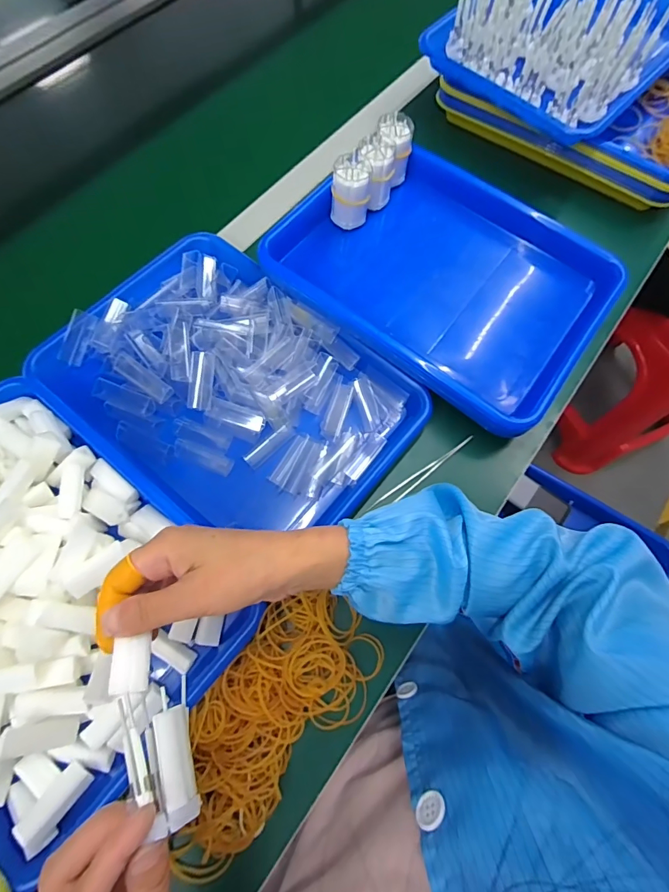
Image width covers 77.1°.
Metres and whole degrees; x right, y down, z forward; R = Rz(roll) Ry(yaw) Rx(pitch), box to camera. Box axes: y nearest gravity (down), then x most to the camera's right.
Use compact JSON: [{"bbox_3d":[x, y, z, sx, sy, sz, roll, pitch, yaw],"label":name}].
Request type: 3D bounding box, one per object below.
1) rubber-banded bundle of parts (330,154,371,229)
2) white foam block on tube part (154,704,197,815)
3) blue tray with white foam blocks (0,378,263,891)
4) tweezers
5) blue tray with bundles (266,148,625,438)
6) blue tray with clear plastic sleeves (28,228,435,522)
[{"bbox_3d":[0.018,-0.271,0.452,0.040,0.060,0.033,3,70,-1],"label":"rubber-banded bundle of parts"},{"bbox_3d":[-0.088,0.172,0.234,0.014,0.016,0.046,-15,71,-7],"label":"white foam block on tube part"},{"bbox_3d":[-0.245,0.107,0.328,0.319,0.056,0.229,39,73,12],"label":"blue tray with white foam blocks"},{"bbox_3d":[0.087,0.027,0.408,0.121,0.008,0.011,-33,74,-13],"label":"tweezers"},{"bbox_3d":[0.117,-0.180,0.467,0.336,0.067,0.259,37,73,11],"label":"blue tray with bundles"},{"bbox_3d":[-0.096,-0.060,0.409,0.320,0.031,0.231,38,73,11],"label":"blue tray with clear plastic sleeves"}]

